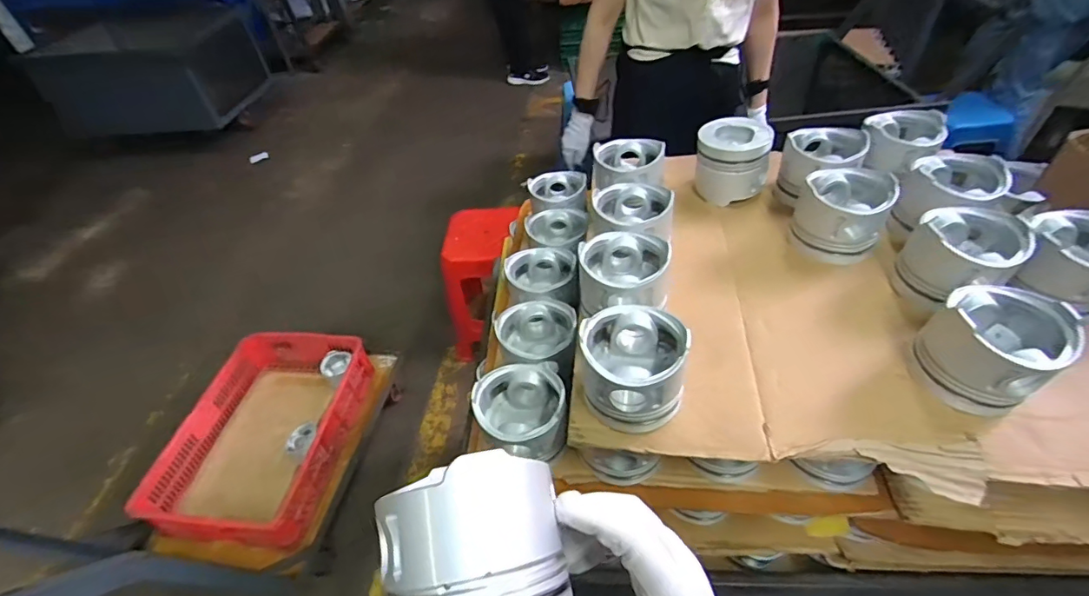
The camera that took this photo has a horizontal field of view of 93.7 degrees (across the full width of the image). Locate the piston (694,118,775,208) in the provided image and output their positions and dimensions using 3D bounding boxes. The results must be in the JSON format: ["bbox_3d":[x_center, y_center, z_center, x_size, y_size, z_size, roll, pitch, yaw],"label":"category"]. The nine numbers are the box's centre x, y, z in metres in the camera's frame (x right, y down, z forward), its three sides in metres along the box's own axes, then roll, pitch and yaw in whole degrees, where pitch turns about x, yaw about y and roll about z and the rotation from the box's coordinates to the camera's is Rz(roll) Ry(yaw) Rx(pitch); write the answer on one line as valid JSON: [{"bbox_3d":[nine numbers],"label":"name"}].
[{"bbox_3d":[0.283,-0.202,0.770,0.104,0.102,0.091,7,47,14],"label":"piston"}]

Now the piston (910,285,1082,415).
[{"bbox_3d":[0.445,0.047,0.509,0.107,0.087,0.098,-4,45,4],"label":"piston"}]

